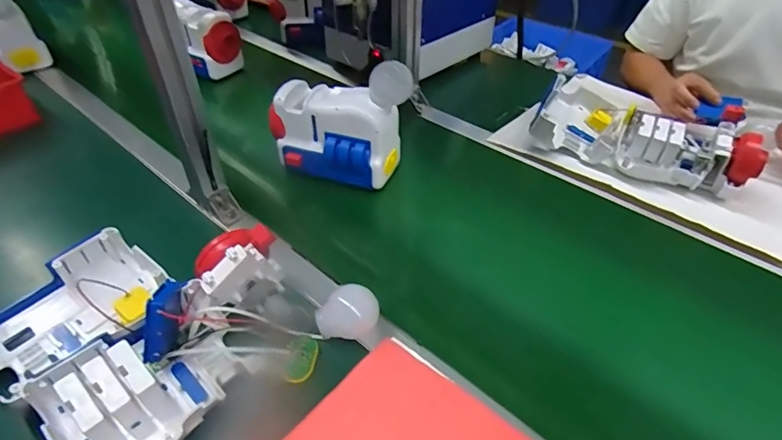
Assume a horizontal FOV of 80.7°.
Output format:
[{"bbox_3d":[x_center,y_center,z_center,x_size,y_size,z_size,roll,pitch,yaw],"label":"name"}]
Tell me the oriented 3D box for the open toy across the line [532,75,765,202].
[{"bbox_3d":[0.428,-0.150,0.794,0.324,0.094,0.184,19,45,21],"label":"open toy across the line"}]

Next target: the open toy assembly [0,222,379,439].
[{"bbox_3d":[-0.242,0.104,0.512,0.337,0.113,0.305,-33,51,-31],"label":"open toy assembly"}]

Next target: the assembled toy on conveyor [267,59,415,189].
[{"bbox_3d":[-0.078,-0.141,0.691,0.207,0.167,0.067,6,42,8],"label":"assembled toy on conveyor"}]

